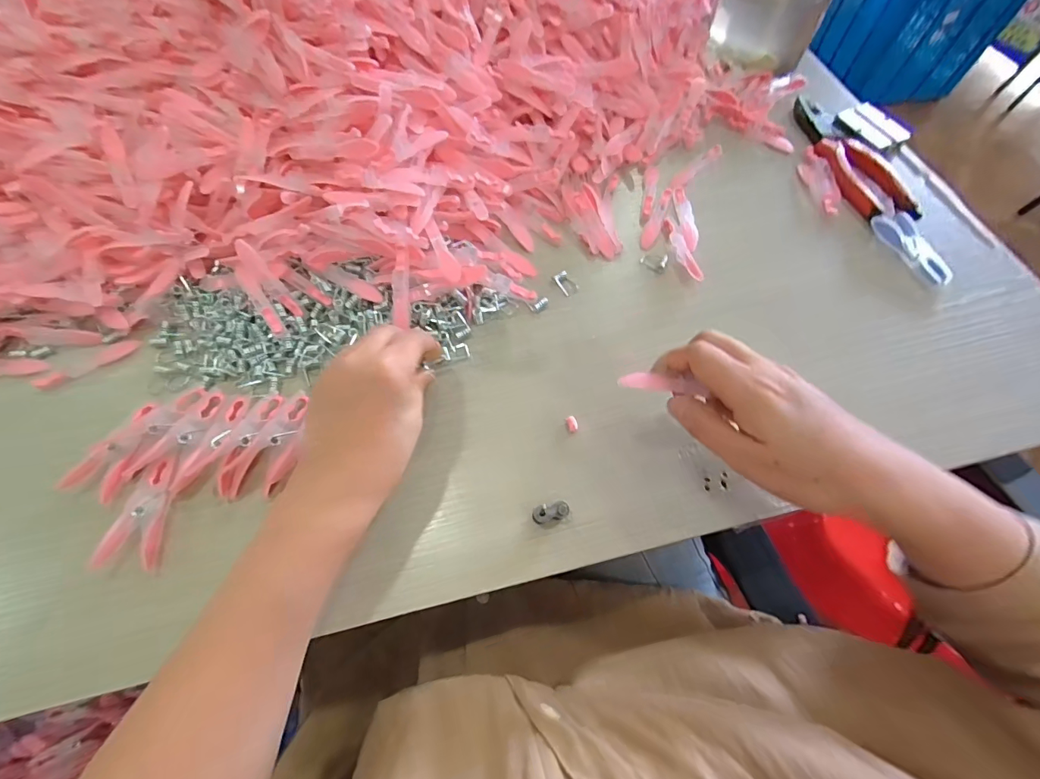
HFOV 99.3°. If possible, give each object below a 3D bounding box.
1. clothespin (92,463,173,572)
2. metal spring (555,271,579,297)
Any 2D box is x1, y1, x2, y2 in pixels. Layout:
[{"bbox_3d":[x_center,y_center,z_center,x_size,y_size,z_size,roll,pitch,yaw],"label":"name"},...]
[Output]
[{"bbox_3d":[-0.254,0.084,0.301,0.030,0.016,0.069,3,64,3],"label":"clothespin"},{"bbox_3d":[0.042,-0.096,0.395,0.017,0.008,0.020,-33,67,-14],"label":"metal spring"}]

